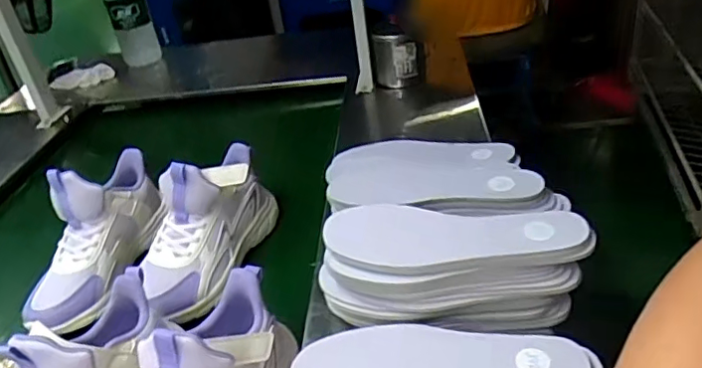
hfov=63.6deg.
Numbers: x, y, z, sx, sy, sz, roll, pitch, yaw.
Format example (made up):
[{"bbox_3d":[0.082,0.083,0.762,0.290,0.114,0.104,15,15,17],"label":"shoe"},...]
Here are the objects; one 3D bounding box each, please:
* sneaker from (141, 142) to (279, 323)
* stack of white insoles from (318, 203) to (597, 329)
[{"bbox_3d":[-0.176,0.040,0.681,0.088,0.128,0.225,5,34,17],"label":"sneaker"},{"bbox_3d":[0.092,0.078,0.532,0.231,0.084,0.080,-1,33,8],"label":"stack of white insoles"}]

